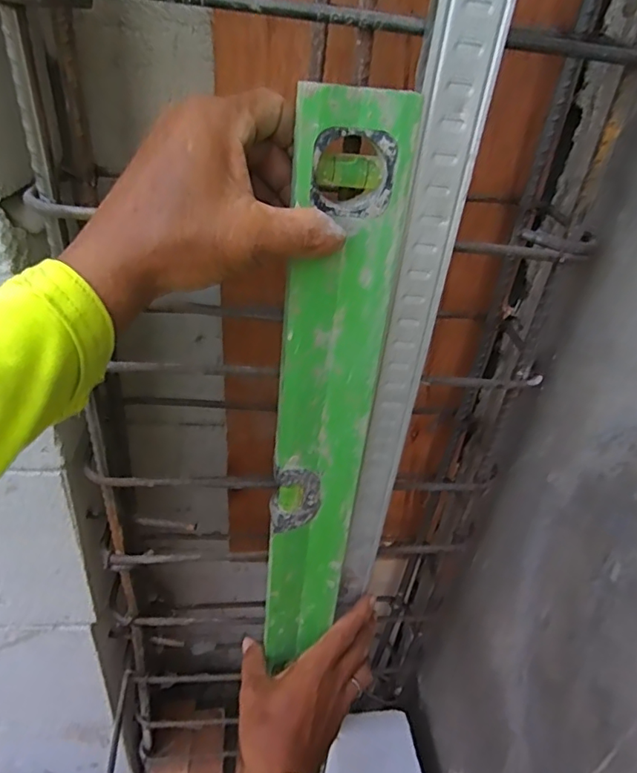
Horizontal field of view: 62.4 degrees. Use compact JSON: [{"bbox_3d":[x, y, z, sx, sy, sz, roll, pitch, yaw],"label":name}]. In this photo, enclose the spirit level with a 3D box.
[{"bbox_3d":[0.005,0.046,0.361,0.068,0.433,0.019,-1,33,-12],"label":"spirit level"}]

